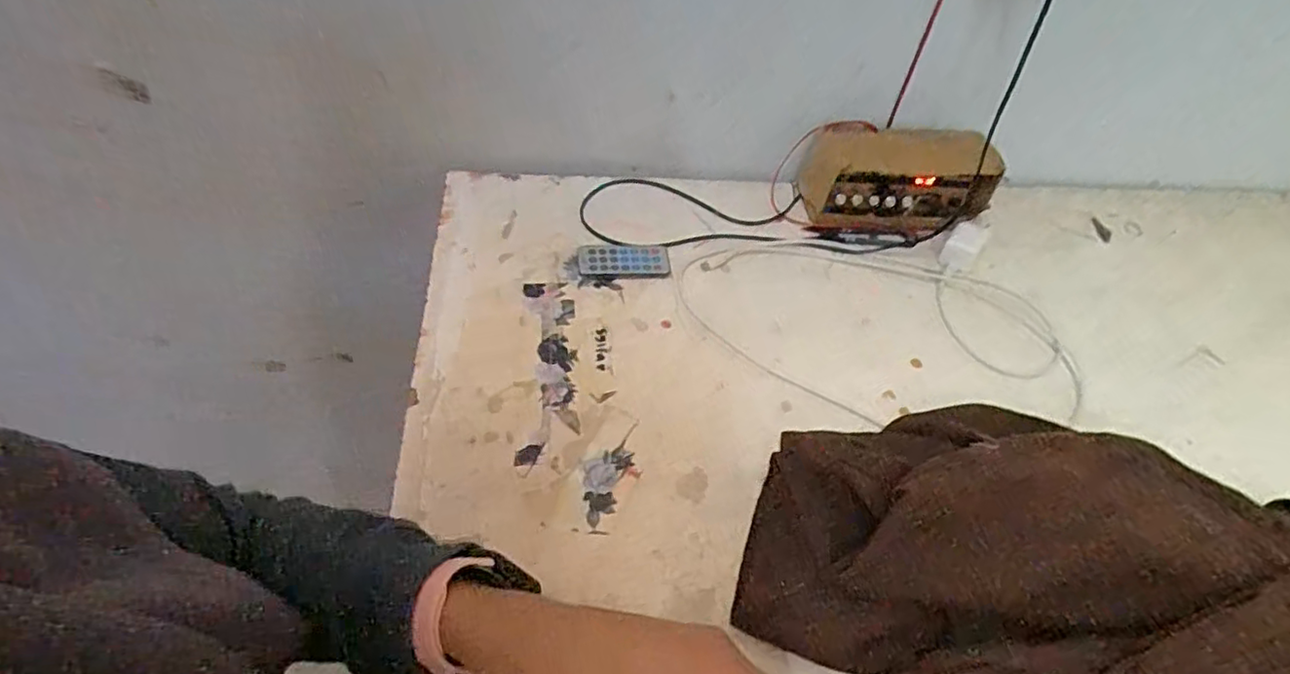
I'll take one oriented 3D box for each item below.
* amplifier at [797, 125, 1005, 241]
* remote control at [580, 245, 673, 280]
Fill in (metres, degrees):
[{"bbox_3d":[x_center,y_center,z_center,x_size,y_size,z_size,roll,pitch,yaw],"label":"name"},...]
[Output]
[{"bbox_3d":[0.261,-0.163,0.670,0.185,0.090,0.085,-3,49,-8],"label":"amplifier"},{"bbox_3d":[-0.020,-0.071,0.607,0.085,0.009,0.040,-1,49,-6],"label":"remote control"}]

